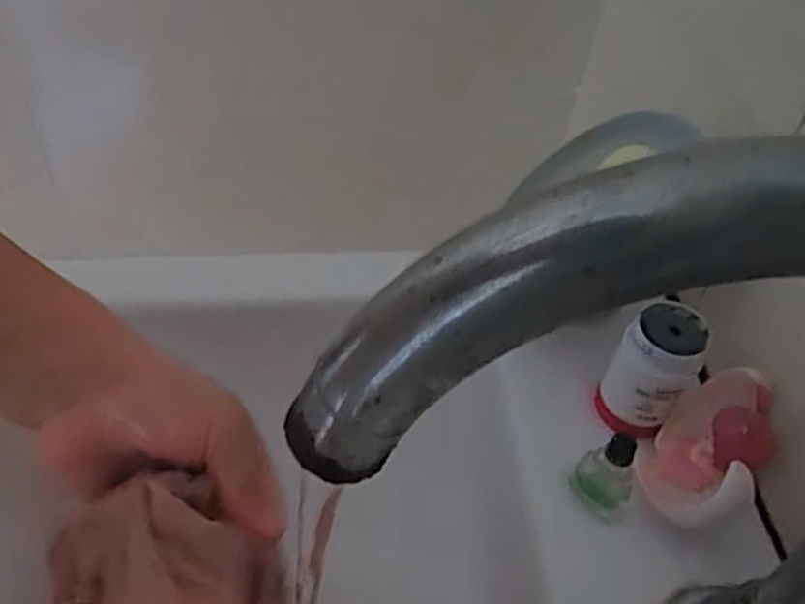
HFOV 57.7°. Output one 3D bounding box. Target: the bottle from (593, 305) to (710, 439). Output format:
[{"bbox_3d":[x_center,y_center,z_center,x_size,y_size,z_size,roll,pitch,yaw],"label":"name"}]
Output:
[{"bbox_3d":[0.119,0.033,0.350,0.034,0.061,0.036,3,49,-3],"label":"bottle"}]

